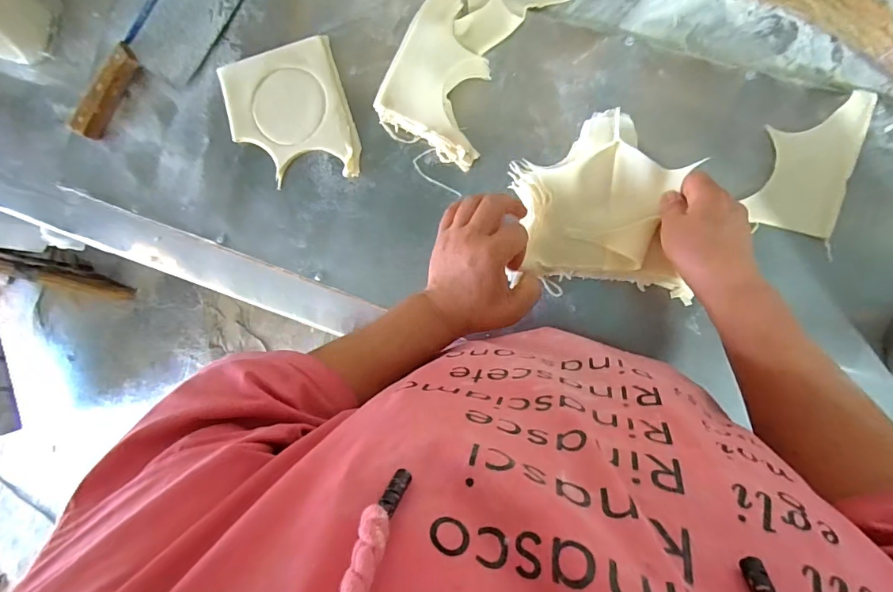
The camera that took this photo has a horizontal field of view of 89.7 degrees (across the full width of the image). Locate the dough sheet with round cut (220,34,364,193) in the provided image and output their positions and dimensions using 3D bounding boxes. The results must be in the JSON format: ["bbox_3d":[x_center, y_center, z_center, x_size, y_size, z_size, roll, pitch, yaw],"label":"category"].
[{"bbox_3d":[-0.176,-0.198,0.505,0.133,0.015,0.157,-17,88,9],"label":"dough sheet with round cut"}]

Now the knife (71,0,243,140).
[{"bbox_3d":[-0.322,-0.314,0.524,0.102,0.025,0.315,36,96,7],"label":"knife"}]

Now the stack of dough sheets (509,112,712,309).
[{"bbox_3d":[0.157,-0.091,0.436,0.165,0.050,0.156,7,92,9],"label":"stack of dough sheets"}]

